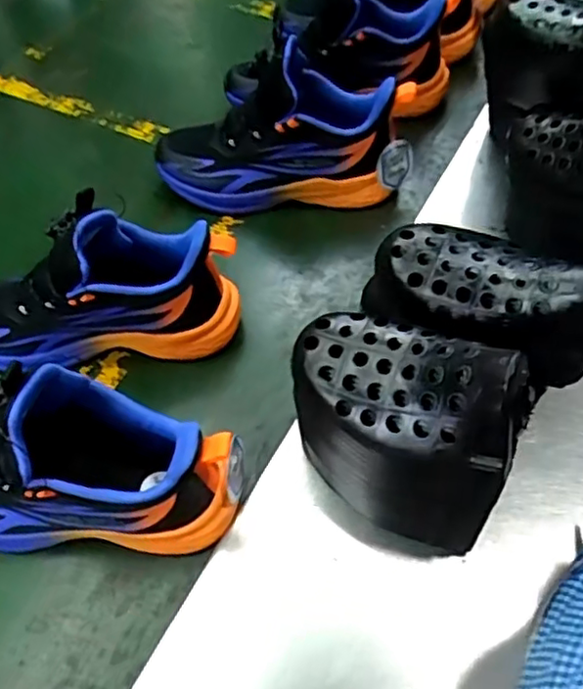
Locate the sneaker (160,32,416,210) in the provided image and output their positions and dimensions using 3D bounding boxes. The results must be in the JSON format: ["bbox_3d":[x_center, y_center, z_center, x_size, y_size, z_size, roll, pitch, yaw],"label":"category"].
[{"bbox_3d":[-0.014,-0.219,0.651,0.257,0.133,0.088,-5,55,2],"label":"sneaker"}]

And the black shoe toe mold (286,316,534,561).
[{"bbox_3d":[0.071,0.057,0.426,0.149,0.175,0.085,37,64,26],"label":"black shoe toe mold"}]

